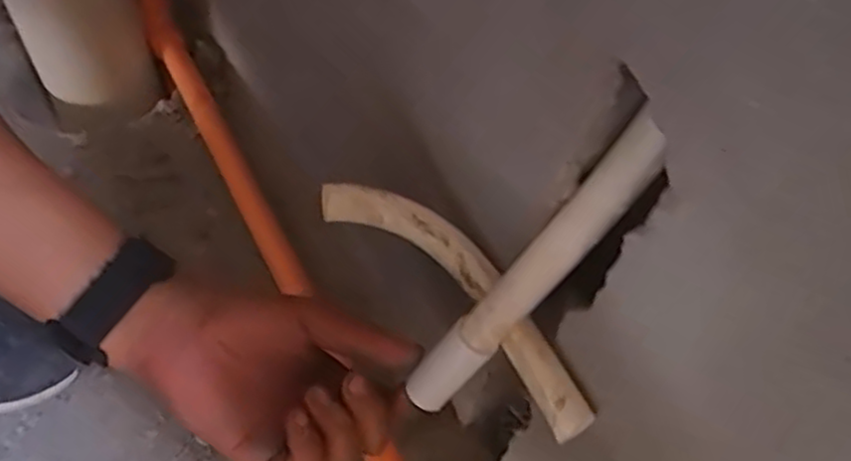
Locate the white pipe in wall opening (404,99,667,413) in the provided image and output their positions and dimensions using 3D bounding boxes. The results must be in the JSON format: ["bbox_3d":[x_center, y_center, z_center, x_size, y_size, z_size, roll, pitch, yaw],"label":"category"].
[{"bbox_3d":[0.040,0.022,0.302,0.024,0.194,0.022,1,51,-32],"label":"white pipe in wall opening"}]

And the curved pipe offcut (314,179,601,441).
[{"bbox_3d":[0.019,0.027,0.352,0.167,0.027,0.039,40,61,20],"label":"curved pipe offcut"}]

